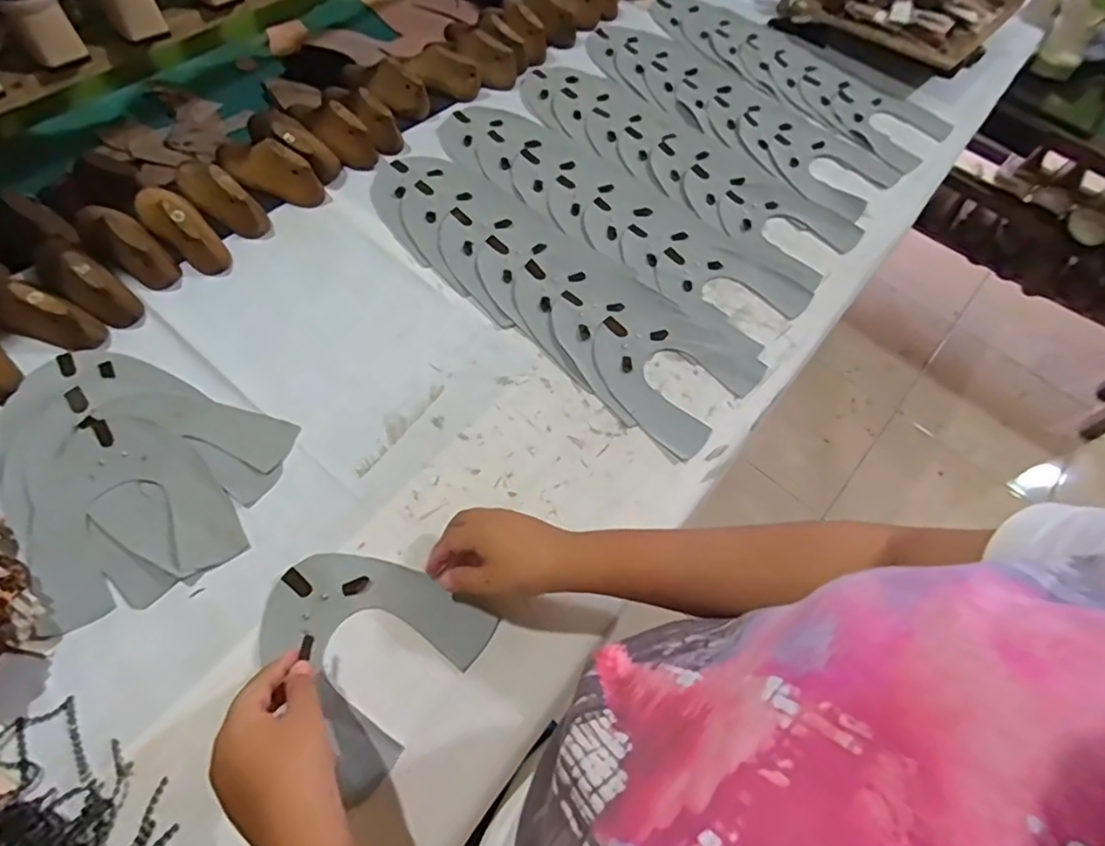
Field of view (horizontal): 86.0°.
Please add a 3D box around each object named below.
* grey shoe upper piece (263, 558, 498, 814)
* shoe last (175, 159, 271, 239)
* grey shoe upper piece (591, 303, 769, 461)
[{"bbox_3d":[-0.152,0.171,0.469,0.161,0.007,0.146,34,61,14],"label":"grey shoe upper piece"},{"bbox_3d":[-0.378,-0.259,0.663,0.133,0.057,0.043,33,63,14],"label":"shoe last"},{"bbox_3d":[0.119,-0.061,0.625,0.164,0.009,0.150,39,65,17],"label":"grey shoe upper piece"}]

